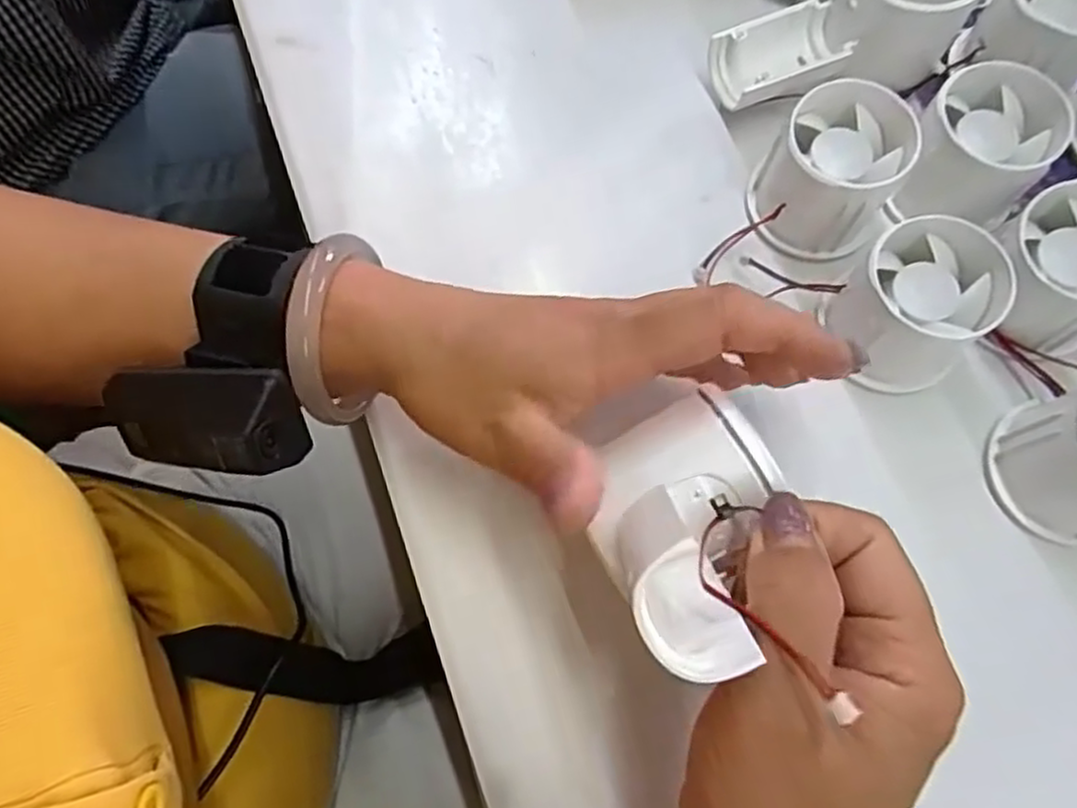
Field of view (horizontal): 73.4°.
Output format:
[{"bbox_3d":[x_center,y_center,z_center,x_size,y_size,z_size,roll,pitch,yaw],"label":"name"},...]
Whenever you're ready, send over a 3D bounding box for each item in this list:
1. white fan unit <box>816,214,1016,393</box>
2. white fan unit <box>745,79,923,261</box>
[{"bbox_3d":[0.147,-0.036,0.285,0.057,0.047,0.057,0,73,1],"label":"white fan unit"},{"bbox_3d":[0.124,-0.098,0.305,0.055,0.046,0.057,0,73,1],"label":"white fan unit"}]

